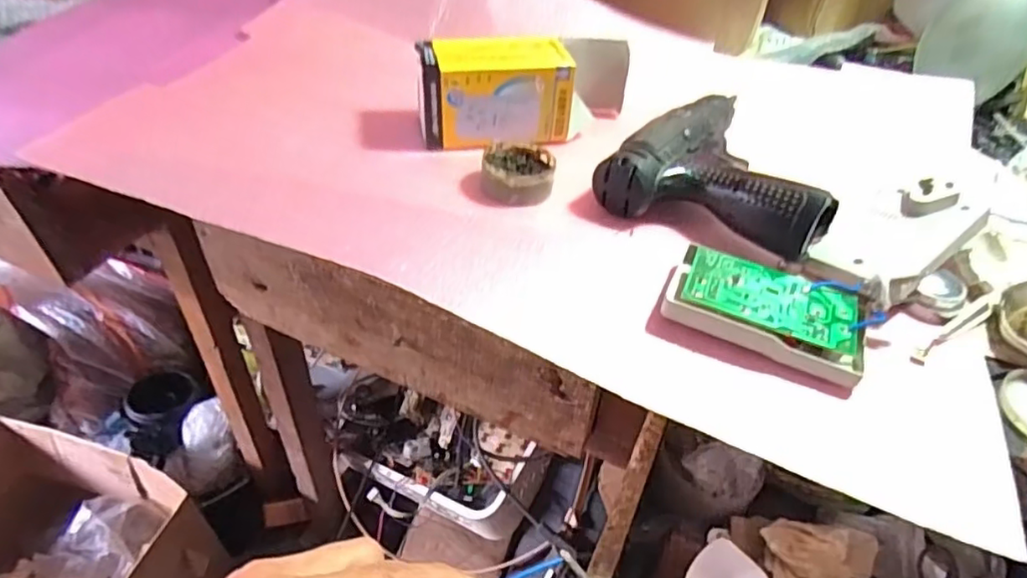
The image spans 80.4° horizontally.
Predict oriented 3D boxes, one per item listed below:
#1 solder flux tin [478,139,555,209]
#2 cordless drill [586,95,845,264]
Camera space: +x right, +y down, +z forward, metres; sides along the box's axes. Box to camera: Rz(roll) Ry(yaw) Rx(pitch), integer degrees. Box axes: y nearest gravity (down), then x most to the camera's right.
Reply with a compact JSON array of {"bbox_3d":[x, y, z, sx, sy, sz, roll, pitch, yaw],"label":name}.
[{"bbox_3d":[0.004,-0.089,0.450,0.053,0.021,0.061,10,43,3],"label":"solder flux tin"},{"bbox_3d":[0.167,-0.098,0.451,0.150,0.042,0.173,27,47,20],"label":"cordless drill"}]

